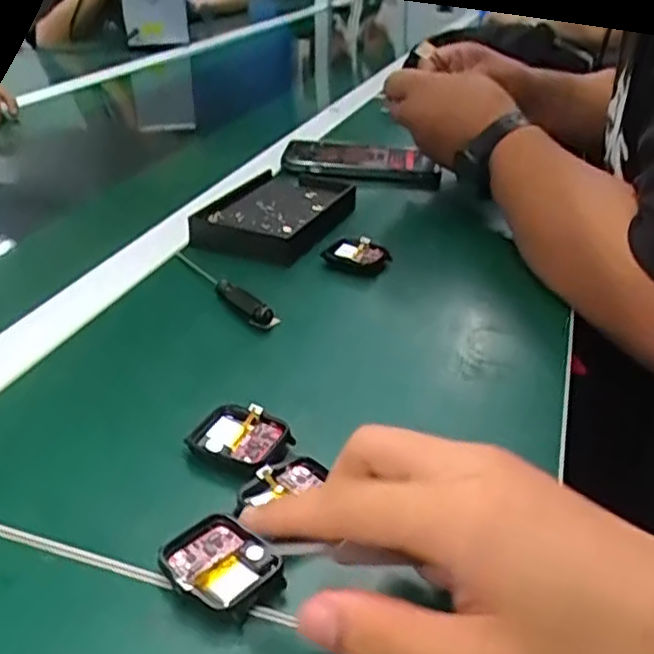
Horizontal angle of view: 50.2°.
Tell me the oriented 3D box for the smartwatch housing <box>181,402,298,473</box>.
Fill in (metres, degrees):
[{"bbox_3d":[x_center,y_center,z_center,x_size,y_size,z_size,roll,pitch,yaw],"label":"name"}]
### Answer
[{"bbox_3d":[-0.043,0.053,0.341,0.045,0.007,0.038,16,33,24],"label":"smartwatch housing"}]

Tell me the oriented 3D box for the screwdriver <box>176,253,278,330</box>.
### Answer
[{"bbox_3d":[-0.075,-0.032,0.484,0.018,0.012,0.126,-20,36,-31],"label":"screwdriver"}]

